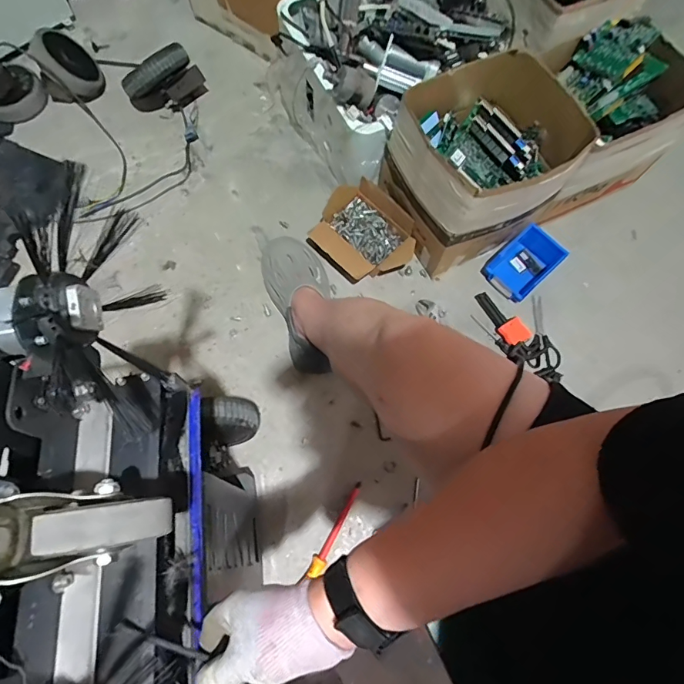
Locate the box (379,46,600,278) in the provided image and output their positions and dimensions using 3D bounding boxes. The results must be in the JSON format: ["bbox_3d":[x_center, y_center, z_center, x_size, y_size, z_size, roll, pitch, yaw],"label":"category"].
[{"bbox_3d":[0.262,-0.344,0.855,0.296,0.252,0.283,-28,75,-11],"label":"box"}]

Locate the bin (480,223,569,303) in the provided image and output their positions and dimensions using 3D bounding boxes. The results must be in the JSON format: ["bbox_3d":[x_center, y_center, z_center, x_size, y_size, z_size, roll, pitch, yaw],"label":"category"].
[{"bbox_3d":[0.391,-0.175,0.950,0.143,0.079,0.115,-41,77,-14],"label":"bin"}]

